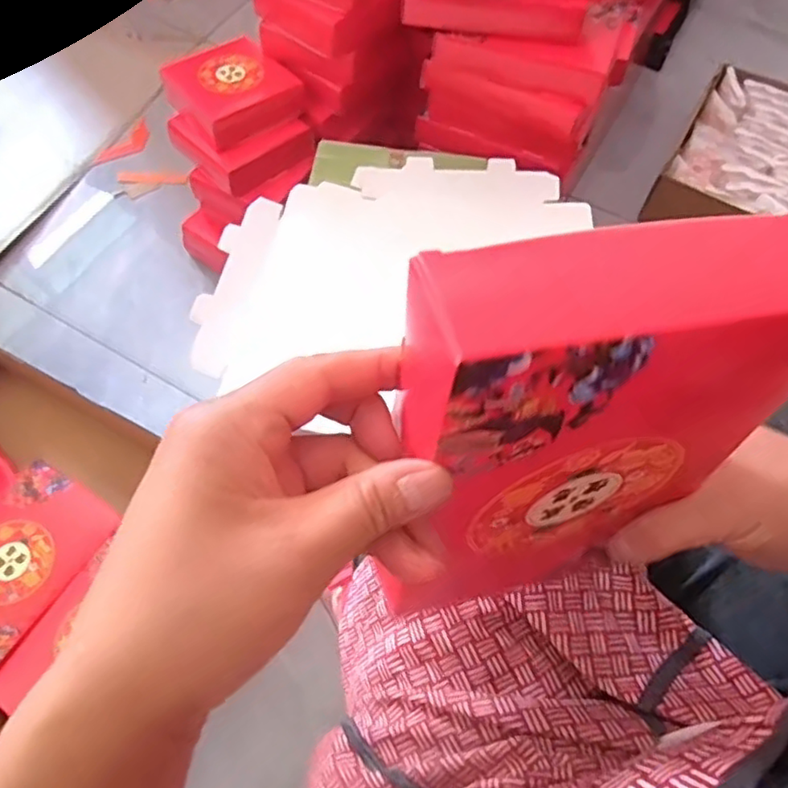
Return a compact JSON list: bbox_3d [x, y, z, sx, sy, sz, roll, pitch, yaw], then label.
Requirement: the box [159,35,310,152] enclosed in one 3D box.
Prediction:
[{"bbox_3d":[-0.201,-0.383,0.805,0.135,0.032,0.143,-34,68,-16],"label":"box"}]

